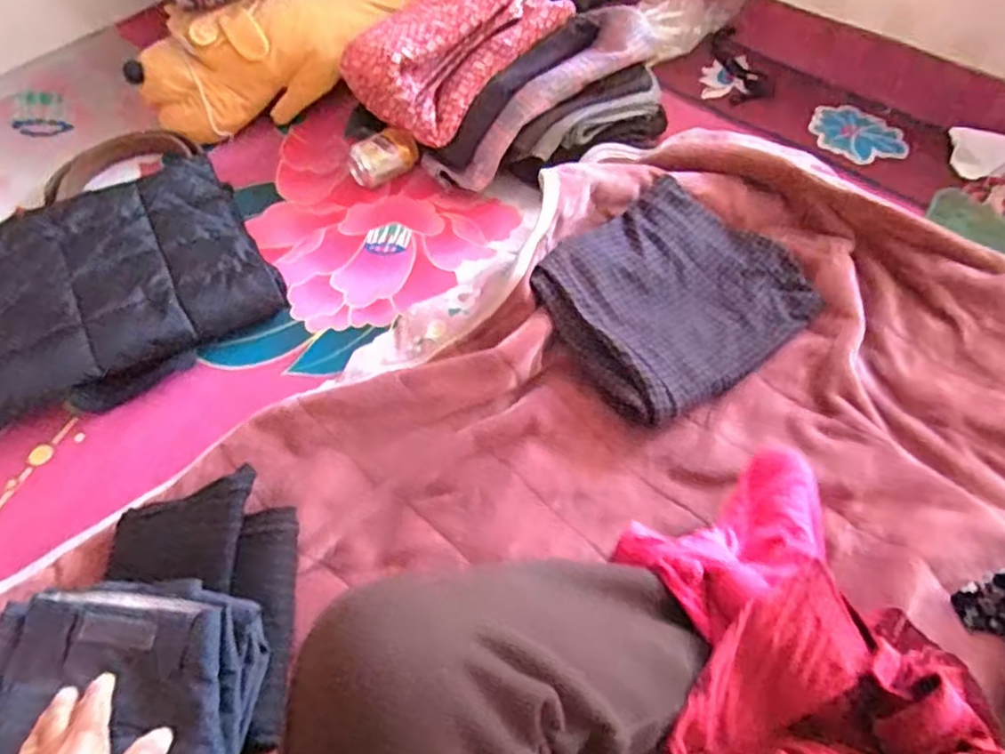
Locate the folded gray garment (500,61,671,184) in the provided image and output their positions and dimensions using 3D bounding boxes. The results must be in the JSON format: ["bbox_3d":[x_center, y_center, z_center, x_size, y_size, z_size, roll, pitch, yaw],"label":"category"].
[{"bbox_3d":[0.131,-0.359,1.004,0.270,0.113,0.061,-31,60,-15],"label":"folded gray garment"}]

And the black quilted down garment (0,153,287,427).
[{"bbox_3d":[-0.599,-0.077,0.832,0.609,0.083,0.296,-24,60,-12],"label":"black quilted down garment"}]

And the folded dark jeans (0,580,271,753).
[{"bbox_3d":[-0.332,0.286,0.552,0.262,0.061,0.242,2,58,4],"label":"folded dark jeans"}]

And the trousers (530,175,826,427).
[{"bbox_3d":[0.197,-0.101,0.807,0.294,0.063,0.248,-37,63,-19],"label":"trousers"}]

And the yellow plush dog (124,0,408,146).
[{"bbox_3d":[-0.260,-0.567,1.116,0.644,0.140,0.142,-28,60,-13],"label":"yellow plush dog"}]

